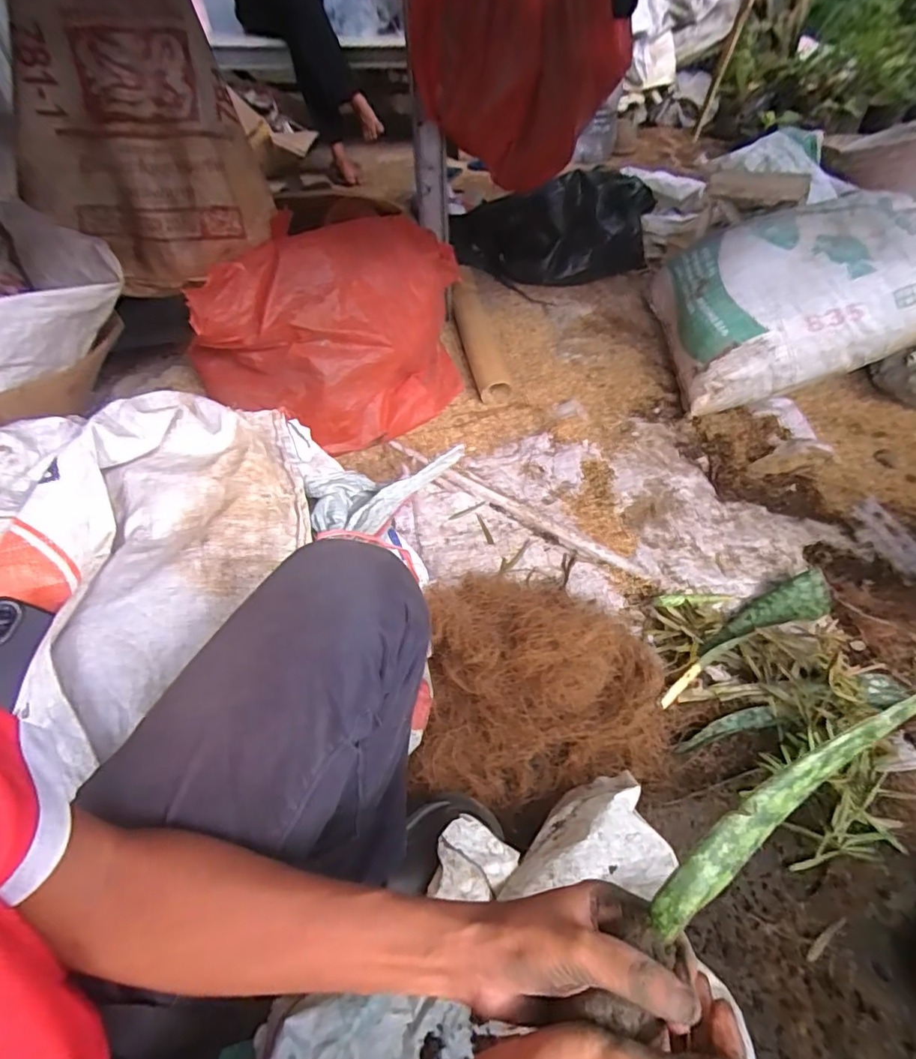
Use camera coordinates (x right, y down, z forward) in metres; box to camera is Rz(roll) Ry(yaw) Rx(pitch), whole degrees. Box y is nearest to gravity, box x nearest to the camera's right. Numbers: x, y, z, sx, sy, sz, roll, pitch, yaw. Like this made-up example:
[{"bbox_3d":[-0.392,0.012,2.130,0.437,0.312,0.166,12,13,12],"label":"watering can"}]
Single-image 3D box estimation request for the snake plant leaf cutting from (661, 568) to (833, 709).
[{"bbox_3d":[0.448,0.160,0.839,0.381,0.029,0.072,-26,55,-18],"label":"snake plant leaf cutting"}]

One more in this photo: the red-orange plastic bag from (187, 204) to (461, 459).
[{"bbox_3d":[-0.229,-0.374,1.086,0.521,0.385,0.251,-22,54,-15],"label":"red-orange plastic bag"}]

